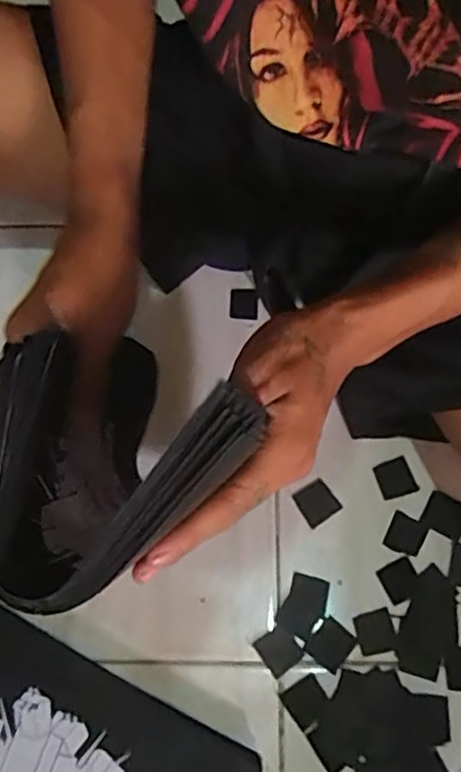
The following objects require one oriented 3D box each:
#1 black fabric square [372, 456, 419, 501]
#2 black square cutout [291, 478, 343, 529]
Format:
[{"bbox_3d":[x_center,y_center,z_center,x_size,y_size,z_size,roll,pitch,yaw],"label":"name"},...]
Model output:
[{"bbox_3d":[0.140,0.079,0.548,0.031,0.004,0.031,-21,72,-7],"label":"black fabric square"},{"bbox_3d":[0.073,0.098,0.544,0.031,0.004,0.033,-32,74,-10],"label":"black square cutout"}]

